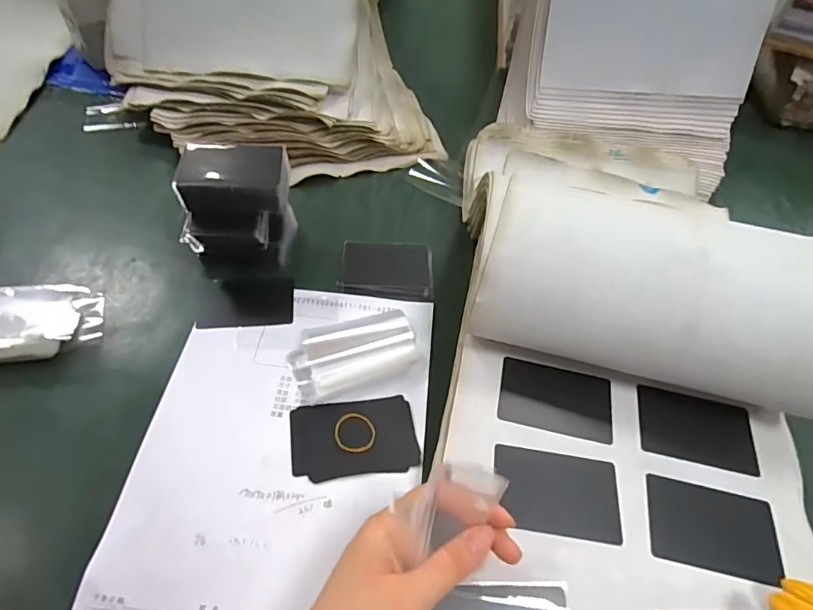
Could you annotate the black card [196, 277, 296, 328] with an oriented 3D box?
[{"bbox_3d":[-0.149,-0.003,0.449,0.086,0.005,0.058,0,49,-6],"label":"black card"}]

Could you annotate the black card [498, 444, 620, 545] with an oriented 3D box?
[{"bbox_3d":[0.102,0.126,0.326,0.083,0.004,0.055,9,54,1],"label":"black card"}]

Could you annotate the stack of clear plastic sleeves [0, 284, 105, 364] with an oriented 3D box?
[{"bbox_3d":[-0.331,0.016,0.402,0.136,0.033,0.070,-6,56,-9],"label":"stack of clear plastic sleeves"}]

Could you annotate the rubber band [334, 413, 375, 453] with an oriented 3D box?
[{"bbox_3d":[-0.040,0.099,0.377,0.030,0.004,0.033,2,55,-3],"label":"rubber band"}]

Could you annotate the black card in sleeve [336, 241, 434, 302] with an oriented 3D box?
[{"bbox_3d":[-0.019,-0.037,0.487,0.091,0.007,0.068,6,55,0],"label":"black card in sleeve"}]

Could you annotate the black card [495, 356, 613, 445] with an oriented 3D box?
[{"bbox_3d":[0.114,0.071,0.367,0.084,0.006,0.051,12,54,3],"label":"black card"}]

